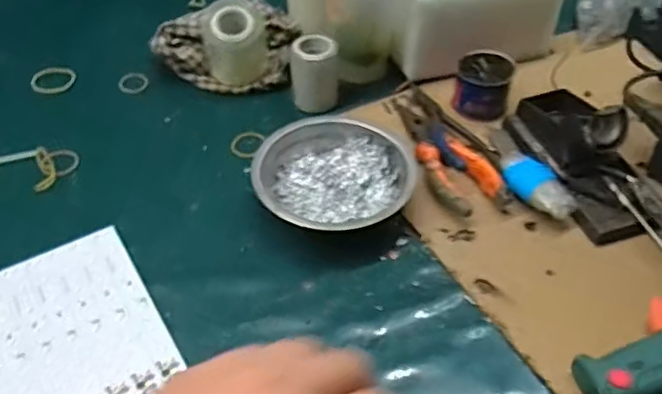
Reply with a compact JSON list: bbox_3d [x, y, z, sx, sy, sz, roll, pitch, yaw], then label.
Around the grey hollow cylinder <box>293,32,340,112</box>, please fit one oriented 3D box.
[{"bbox_3d":[-0.015,-0.117,0.615,0.043,0.063,0.043,1,46,1],"label":"grey hollow cylinder"}]

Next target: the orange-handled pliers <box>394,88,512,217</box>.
[{"bbox_3d":[0.098,-0.050,0.575,0.054,0.025,0.171,-12,47,-11],"label":"orange-handled pliers"}]

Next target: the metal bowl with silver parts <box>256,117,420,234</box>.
[{"bbox_3d":[0.004,-0.016,0.538,0.125,0.035,0.109,7,47,7],"label":"metal bowl with silver parts"}]

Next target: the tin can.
[{"bbox_3d":[0.144,-0.109,0.612,0.053,0.037,0.052,12,47,11],"label":"tin can"}]

